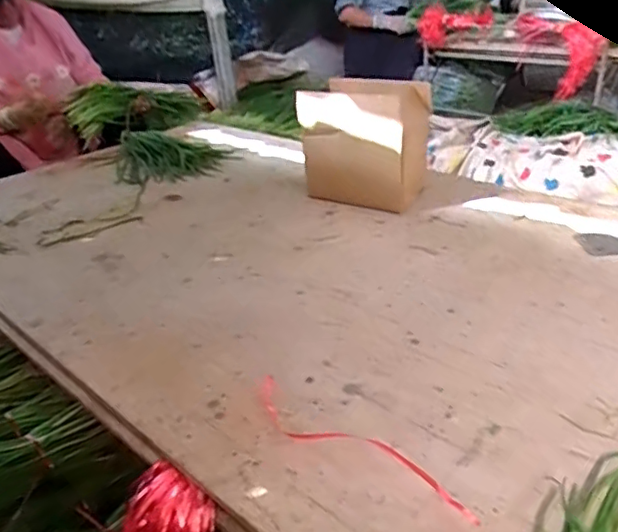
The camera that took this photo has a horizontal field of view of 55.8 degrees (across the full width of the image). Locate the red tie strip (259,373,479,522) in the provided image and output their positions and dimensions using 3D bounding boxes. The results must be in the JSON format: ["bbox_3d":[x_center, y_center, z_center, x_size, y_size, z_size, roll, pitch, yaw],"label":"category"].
[{"bbox_3d":[0.041,0.192,0.616,0.295,0.007,0.056,21,36,39],"label":"red tie strip"}]

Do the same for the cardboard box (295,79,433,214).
[{"bbox_3d":[0.114,-0.246,1.164,0.235,0.230,0.133,11,31,26],"label":"cardboard box"}]

